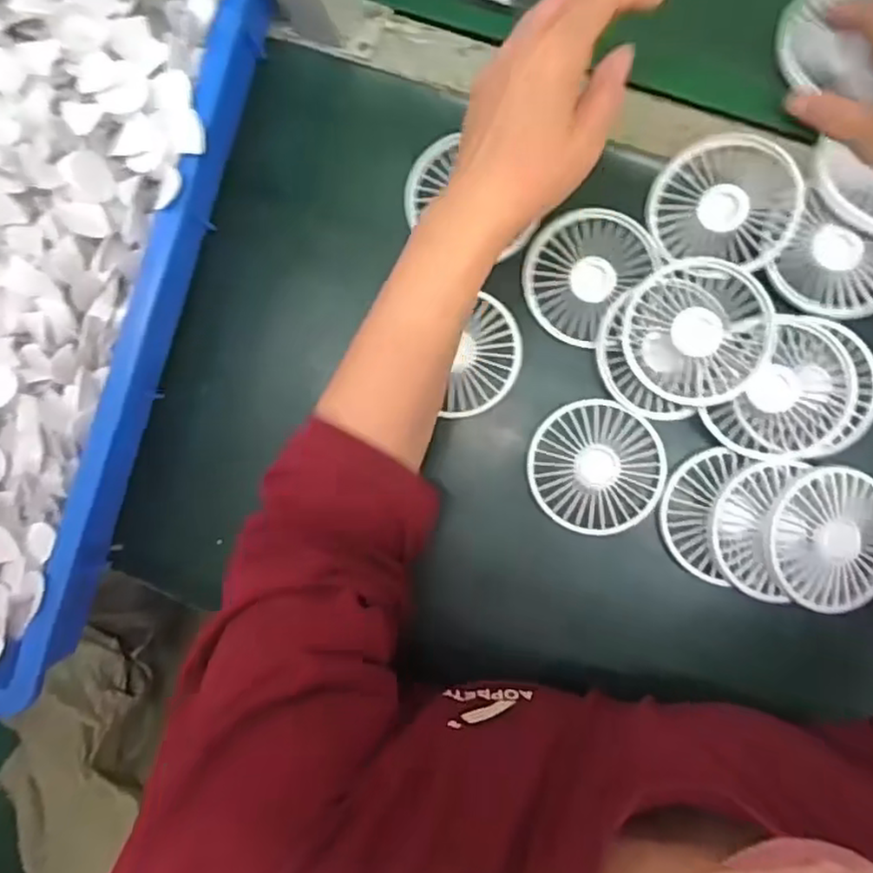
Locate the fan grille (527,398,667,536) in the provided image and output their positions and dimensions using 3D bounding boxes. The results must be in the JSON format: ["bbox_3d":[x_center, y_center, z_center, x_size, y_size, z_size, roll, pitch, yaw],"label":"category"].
[{"bbox_3d":[0.106,0.020,0.447,0.086,0.008,0.086,0,87,5],"label":"fan grille"}]

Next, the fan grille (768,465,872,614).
[{"bbox_3d":[0.245,0.063,0.413,0.080,0.013,0.086,0,87,5],"label":"fan grille"}]

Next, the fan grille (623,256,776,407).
[{"bbox_3d":[0.163,-0.066,0.422,0.085,0.017,0.085,0,87,5],"label":"fan grille"}]

